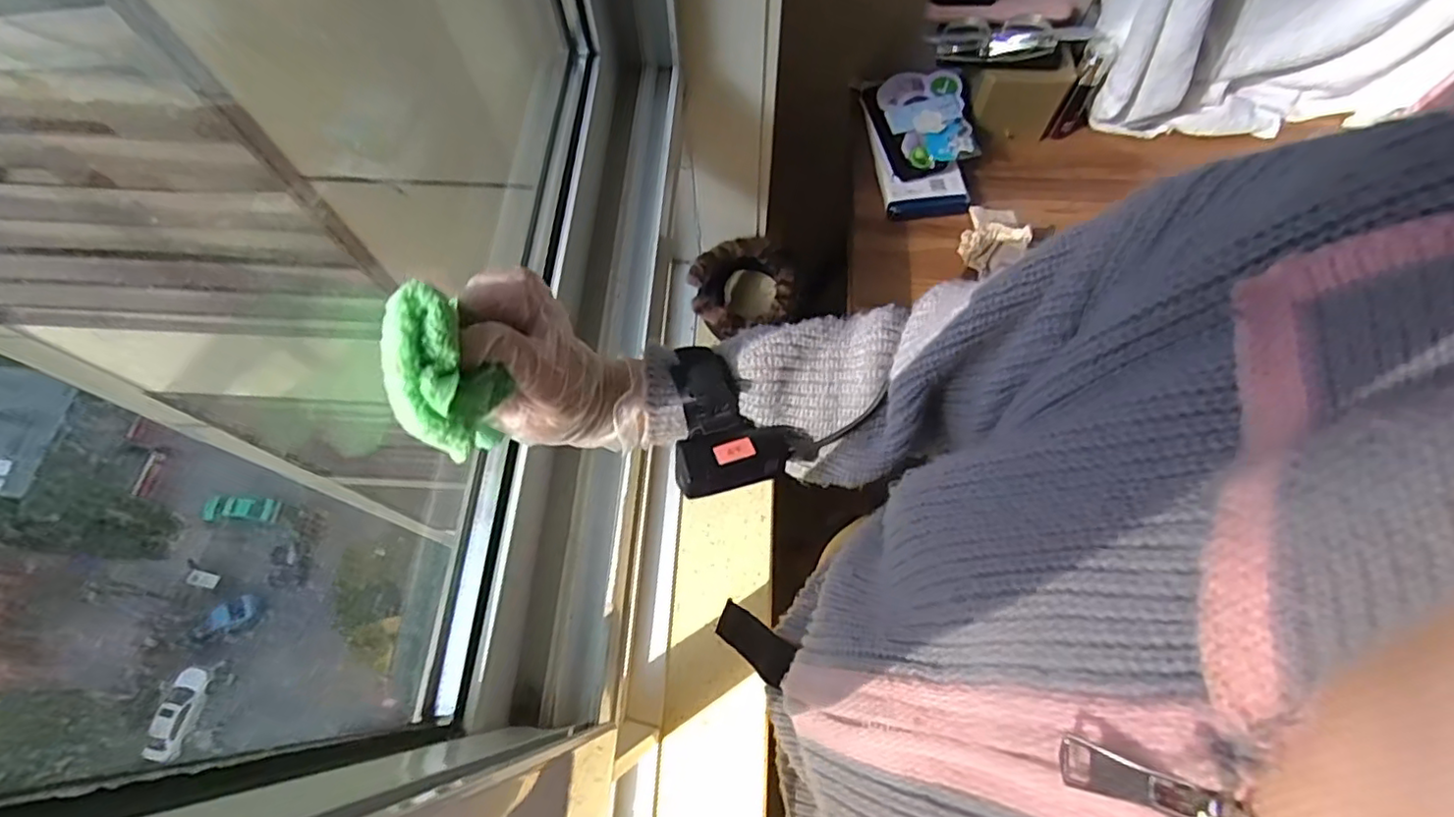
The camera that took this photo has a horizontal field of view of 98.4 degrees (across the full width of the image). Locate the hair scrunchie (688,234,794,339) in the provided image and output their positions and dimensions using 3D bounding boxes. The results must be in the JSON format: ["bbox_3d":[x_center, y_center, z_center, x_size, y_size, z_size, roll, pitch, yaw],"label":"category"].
[{"bbox_3d":[0.026,-0.171,0.945,0.166,0.065,0.160,-24,96,-15],"label":"hair scrunchie"}]

